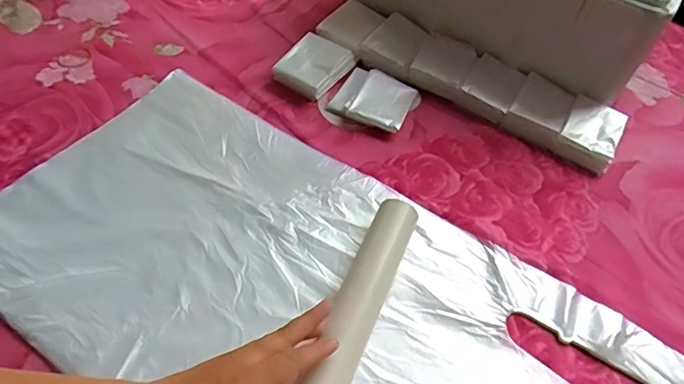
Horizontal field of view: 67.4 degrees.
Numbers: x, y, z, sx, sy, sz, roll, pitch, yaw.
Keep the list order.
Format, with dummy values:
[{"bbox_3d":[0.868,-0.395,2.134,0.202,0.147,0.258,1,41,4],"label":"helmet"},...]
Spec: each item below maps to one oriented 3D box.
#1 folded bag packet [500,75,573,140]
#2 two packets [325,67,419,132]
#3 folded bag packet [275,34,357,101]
[{"bbox_3d":[0.241,-0.100,0.621,0.063,0.020,0.089,31,54,16],"label":"folded bag packet"},{"bbox_3d":[0.039,-0.114,0.615,0.093,0.020,0.082,24,52,12],"label":"two packets"},{"bbox_3d":[-0.033,-0.157,0.627,0.066,0.033,0.088,29,53,15],"label":"folded bag packet"}]

